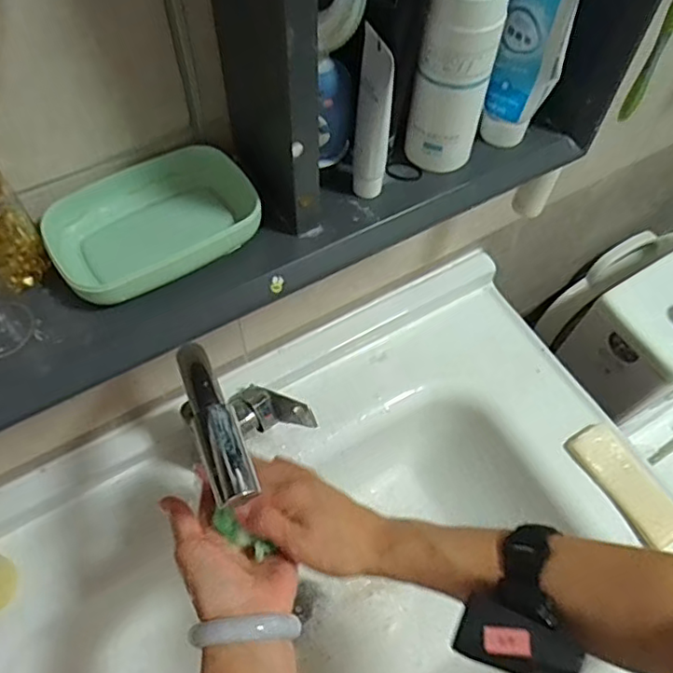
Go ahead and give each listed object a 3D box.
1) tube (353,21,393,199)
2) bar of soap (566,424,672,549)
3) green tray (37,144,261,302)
[{"bbox_3d":[0.022,-0.132,0.366,0.020,0.108,0.028,3,59,0],"label":"tube"},{"bbox_3d":[0.316,0.156,0.641,0.053,0.013,0.135,-29,64,-17],"label":"bar of soap"},{"bbox_3d":[-0.114,-0.070,0.371,0.120,0.029,0.082,-30,65,-18],"label":"green tray"}]

